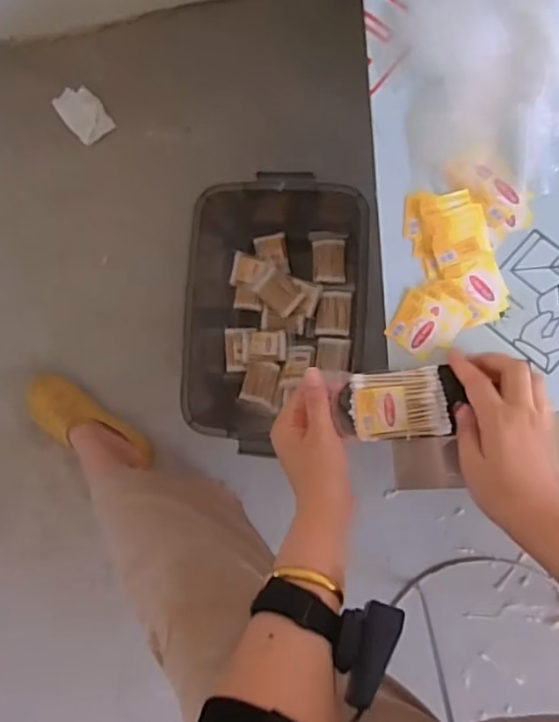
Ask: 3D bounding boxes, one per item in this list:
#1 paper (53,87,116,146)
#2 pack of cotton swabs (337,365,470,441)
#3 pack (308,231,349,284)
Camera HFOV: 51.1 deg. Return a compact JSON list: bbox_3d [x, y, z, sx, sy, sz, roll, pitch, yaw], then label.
[{"bbox_3d":[-0.359,-0.453,1.075,0.072,0.015,0.122,-41,82,6],"label":"paper"},{"bbox_3d":[0.106,0.038,0.513,0.102,0.019,0.058,-6,87,10],"label":"pack of cotton swabs"},{"bbox_3d":[0.082,-0.173,0.979,0.059,0.015,0.085,1,89,10],"label":"pack"}]

